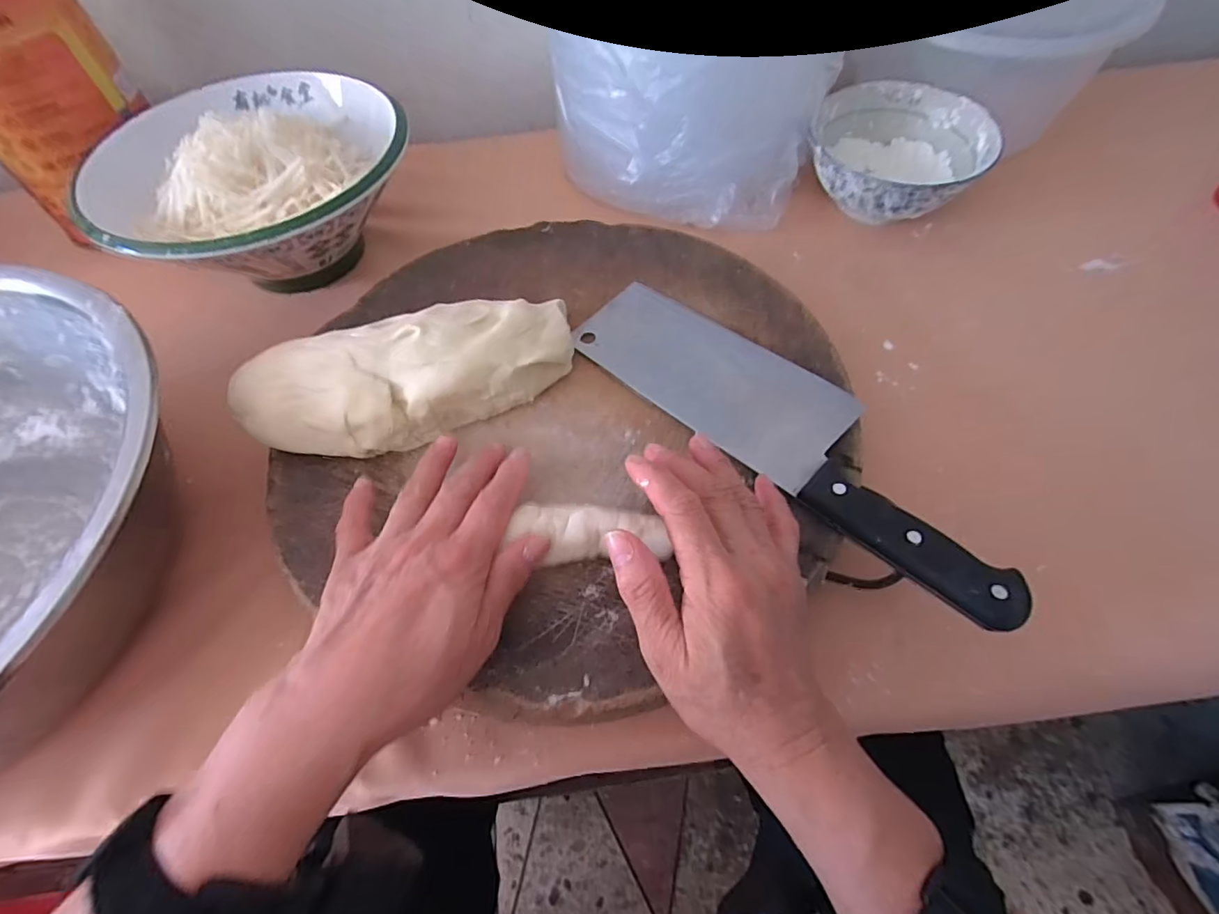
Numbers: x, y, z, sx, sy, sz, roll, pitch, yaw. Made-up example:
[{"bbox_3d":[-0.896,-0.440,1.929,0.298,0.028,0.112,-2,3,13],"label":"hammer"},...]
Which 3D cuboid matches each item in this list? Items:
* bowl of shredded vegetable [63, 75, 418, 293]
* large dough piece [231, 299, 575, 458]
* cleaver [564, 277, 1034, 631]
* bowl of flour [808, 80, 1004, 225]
[{"bbox_3d":[-0.272,-0.204,0.449,0.221,0.108,0.218,28,63,19],"label":"bowl of shredded vegetable"},{"bbox_3d":[-0.120,-0.047,0.333,0.200,0.047,0.069,-17,58,-8],"label":"large dough piece"},{"bbox_3d":[0.100,-0.024,0.326,0.286,0.020,0.076,39,67,24],"label":"cleaver"},{"bbox_3d":[0.244,-0.253,0.482,0.137,0.066,0.144,-1,58,2],"label":"bowl of flour"}]

